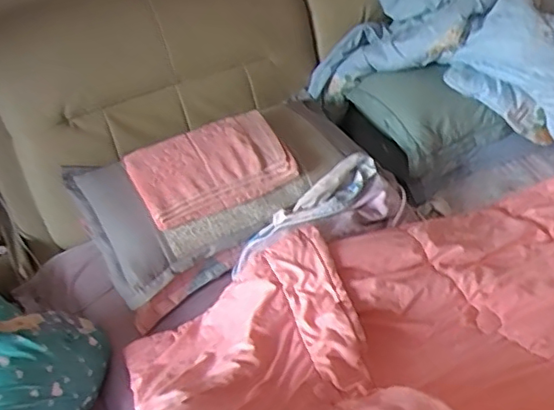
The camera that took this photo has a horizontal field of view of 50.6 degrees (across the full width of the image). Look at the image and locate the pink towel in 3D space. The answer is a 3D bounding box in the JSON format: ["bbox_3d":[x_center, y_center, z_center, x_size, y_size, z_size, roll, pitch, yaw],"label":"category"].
[{"bbox_3d":[-0.159,-0.097,1.402,0.368,0.062,0.233,-21,69,-16],"label":"pink towel"}]

